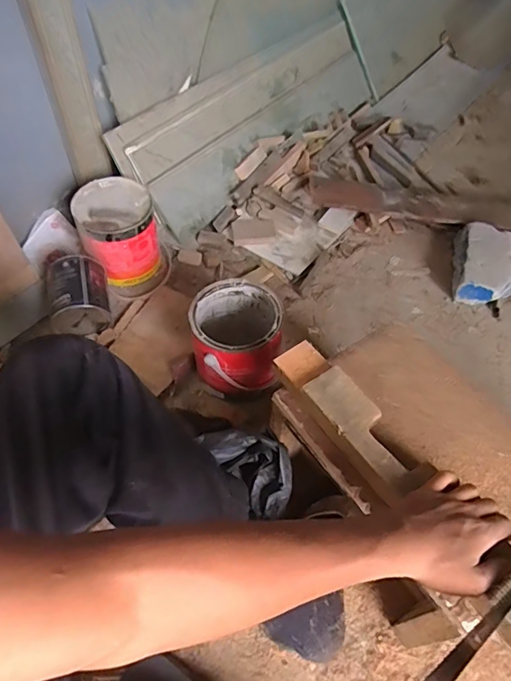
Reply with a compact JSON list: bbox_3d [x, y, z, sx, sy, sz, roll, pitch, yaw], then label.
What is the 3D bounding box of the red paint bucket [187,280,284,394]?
[{"bbox_3d":[-0.033,-0.001,0.811,0.140,0.148,0.152,1,54,-2],"label":"red paint bucket"}]

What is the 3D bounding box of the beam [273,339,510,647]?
[{"bbox_3d":[0.154,0.148,0.515,0.071,0.050,0.389,-29,58,-21],"label":"beam"}]

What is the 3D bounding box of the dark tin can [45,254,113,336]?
[{"bbox_3d":[-0.330,-0.079,0.883,0.106,0.105,0.133,-13,56,-12],"label":"dark tin can"}]

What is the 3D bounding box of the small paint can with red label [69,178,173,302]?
[{"bbox_3d":[-0.267,-0.209,0.950,0.156,0.154,0.179,-22,58,-17],"label":"small paint can with red label"}]

